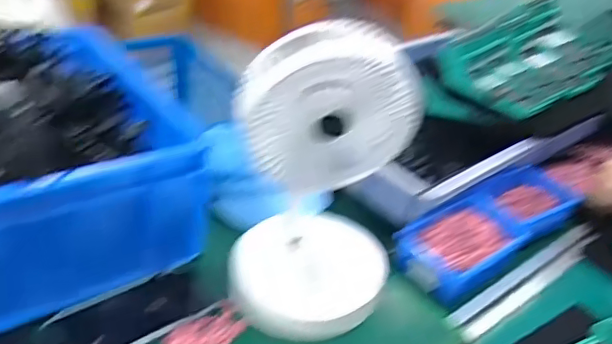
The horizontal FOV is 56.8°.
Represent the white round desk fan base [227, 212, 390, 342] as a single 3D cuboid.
[{"bbox_3d":[0.002,0.106,0.612,0.162,0.031,0.151,5,33,-3],"label":"white round desk fan base"}]

